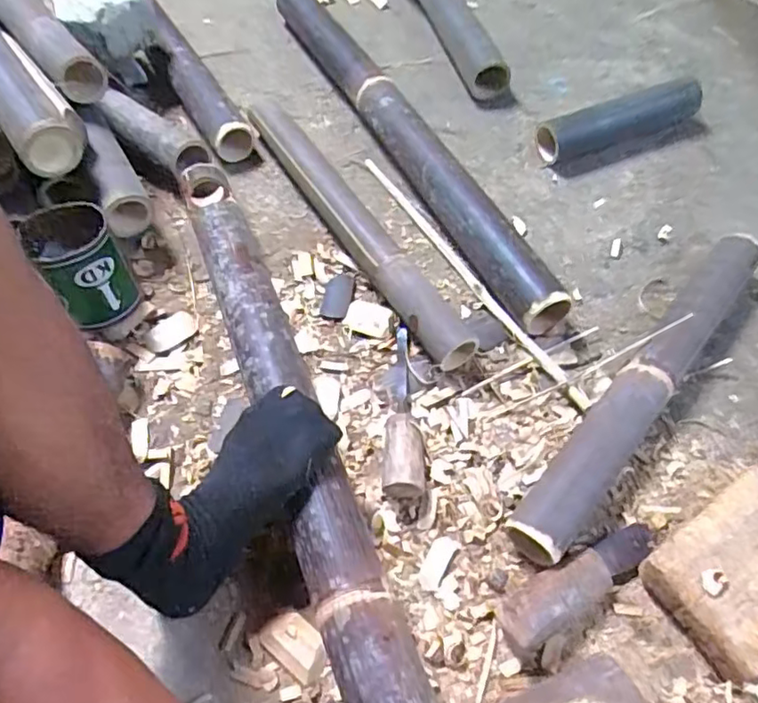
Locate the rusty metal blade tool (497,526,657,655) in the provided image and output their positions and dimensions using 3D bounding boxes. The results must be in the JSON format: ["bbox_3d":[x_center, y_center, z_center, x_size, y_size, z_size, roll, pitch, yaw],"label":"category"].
[{"bbox_3d":[0.184,0.216,0.566,0.180,0.046,0.050,-20,58,-26],"label":"rusty metal blade tool"}]

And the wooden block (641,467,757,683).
[{"bbox_3d":[0.334,0.193,0.556,0.175,0.049,0.116,-32,62,-17],"label":"wooden block"}]

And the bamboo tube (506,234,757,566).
[{"bbox_3d":[0.286,0.033,0.651,0.064,0.056,0.459,35,65,22],"label":"bamboo tube"}]

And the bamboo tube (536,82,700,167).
[{"bbox_3d":[0.352,-0.334,0.892,0.242,0.060,0.066,-15,58,-7],"label":"bamboo tube"}]

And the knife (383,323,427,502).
[{"bbox_3d":[0.026,0.052,0.661,0.043,0.044,0.211,0,57,2],"label":"knife"}]

